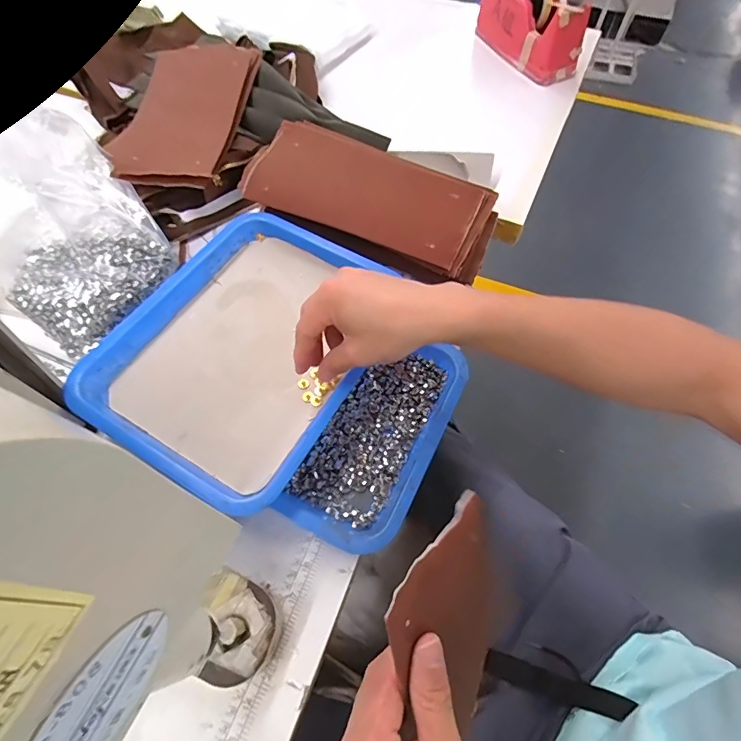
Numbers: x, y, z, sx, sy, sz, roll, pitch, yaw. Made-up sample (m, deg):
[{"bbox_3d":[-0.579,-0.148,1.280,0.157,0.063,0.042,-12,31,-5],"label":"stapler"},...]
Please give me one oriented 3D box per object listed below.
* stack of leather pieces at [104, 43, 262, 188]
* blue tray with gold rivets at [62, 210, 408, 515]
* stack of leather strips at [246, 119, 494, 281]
[{"bbox_3d":[-0.237,-0.344,0.573,0.138,0.025,0.269,5,61,2],"label":"stack of leather pieces"},{"bbox_3d":[-0.120,-0.028,0.445,0.222,0.042,0.285,27,64,13],"label":"blue tray with gold rivets"},{"bbox_3d":[-0.002,-0.194,0.517,0.281,0.061,0.133,23,63,11],"label":"stack of leather strips"}]

